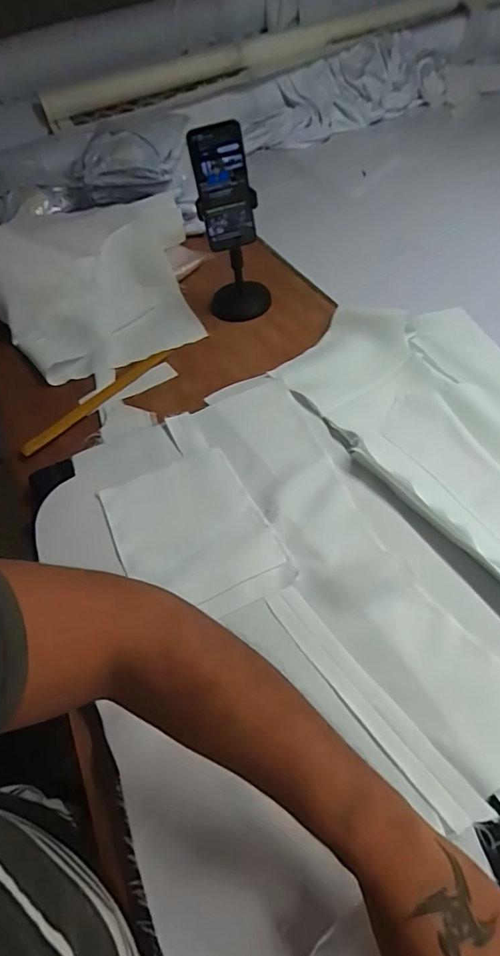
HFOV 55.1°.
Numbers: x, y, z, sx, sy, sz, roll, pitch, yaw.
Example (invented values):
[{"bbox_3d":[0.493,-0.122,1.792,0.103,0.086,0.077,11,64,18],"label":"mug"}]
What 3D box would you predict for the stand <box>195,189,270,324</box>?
[{"bbox_3d":[-0.024,-0.392,0.833,0.105,0.207,0.084,-3,50,3],"label":"stand"}]

